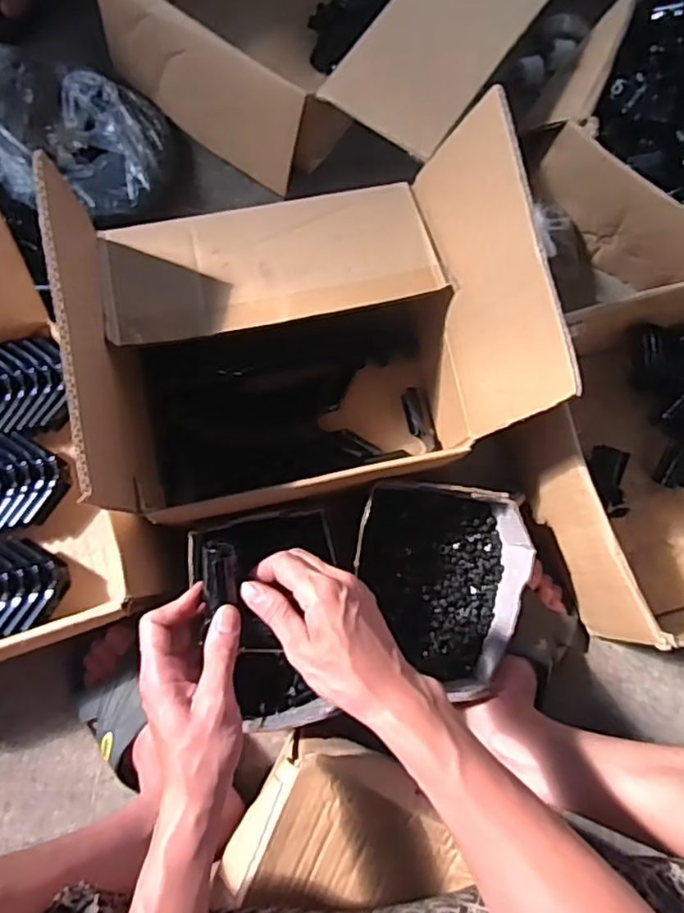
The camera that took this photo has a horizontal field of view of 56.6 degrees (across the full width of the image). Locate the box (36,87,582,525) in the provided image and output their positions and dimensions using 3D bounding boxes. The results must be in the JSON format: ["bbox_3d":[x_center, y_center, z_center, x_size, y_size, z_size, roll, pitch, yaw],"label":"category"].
[{"bbox_3d":[-0.028,-0.110,0.602,0.364,0.284,0.277,-11,82,-6],"label":"box"}]

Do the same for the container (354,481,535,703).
[{"bbox_3d":[0.094,0.129,0.655,0.165,0.083,0.191,11,81,-2],"label":"container"}]

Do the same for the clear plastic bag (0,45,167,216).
[{"bbox_3d":[-0.388,-0.389,0.733,0.387,0.061,0.193,17,80,-1],"label":"clear plastic bag"}]

